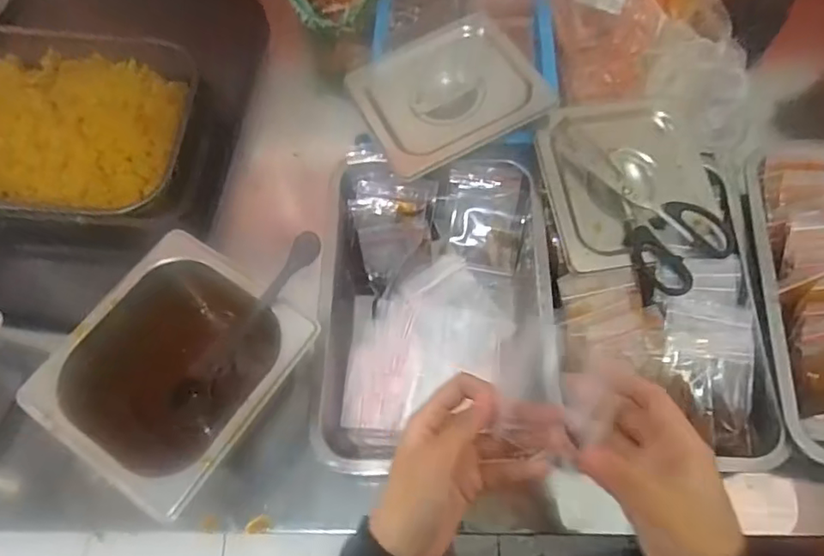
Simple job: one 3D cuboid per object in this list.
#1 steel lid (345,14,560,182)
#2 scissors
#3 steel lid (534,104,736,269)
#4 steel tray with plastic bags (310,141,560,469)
[{"bbox_3d":[0.034,-0.192,0.570,0.169,0.011,0.151,-29,69,-1],"label":"steel lid"},{"bbox_3d":[0.216,-0.076,0.528,0.098,0.014,0.176,-37,70,-14],"label":"scissors"},{"bbox_3d":[0.215,-0.096,0.537,0.171,0.023,0.165,0,66,1],"label":"steel lid"},{"bbox_3d":[0.021,0.023,0.524,0.206,0.052,0.291,0,66,1],"label":"steel tray with plastic bags"}]

